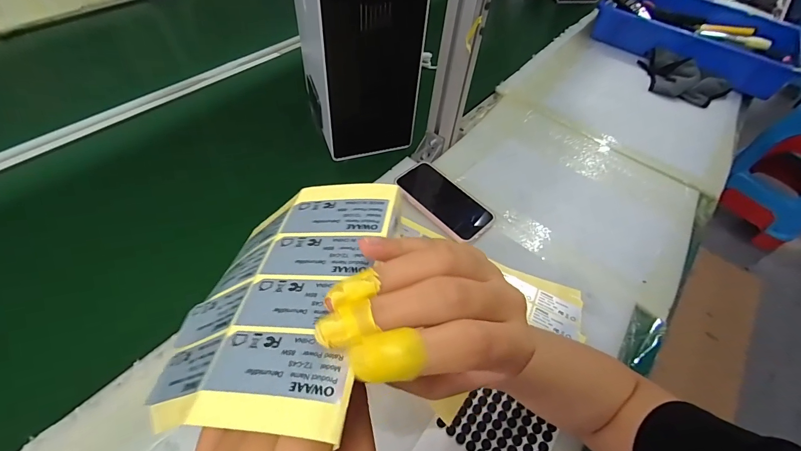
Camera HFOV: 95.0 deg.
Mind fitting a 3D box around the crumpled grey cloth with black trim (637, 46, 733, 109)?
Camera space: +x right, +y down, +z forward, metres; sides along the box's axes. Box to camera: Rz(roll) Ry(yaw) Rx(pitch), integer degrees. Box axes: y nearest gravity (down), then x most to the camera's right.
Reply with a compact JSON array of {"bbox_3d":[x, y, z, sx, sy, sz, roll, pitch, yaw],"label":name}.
[{"bbox_3d":[0.599,-0.319,0.797,0.117,0.060,0.186,-33,59,-28],"label":"crumpled grey cloth with black trim"}]

